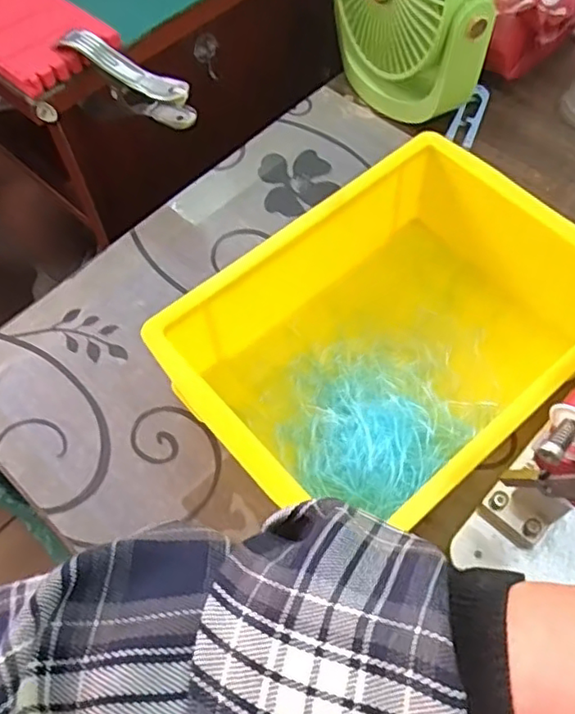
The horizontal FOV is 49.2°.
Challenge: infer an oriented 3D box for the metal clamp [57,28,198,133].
[{"bbox_3d":[-0.110,-0.193,0.437,0.102,0.040,0.023,35,68,4],"label":"metal clamp"}]

